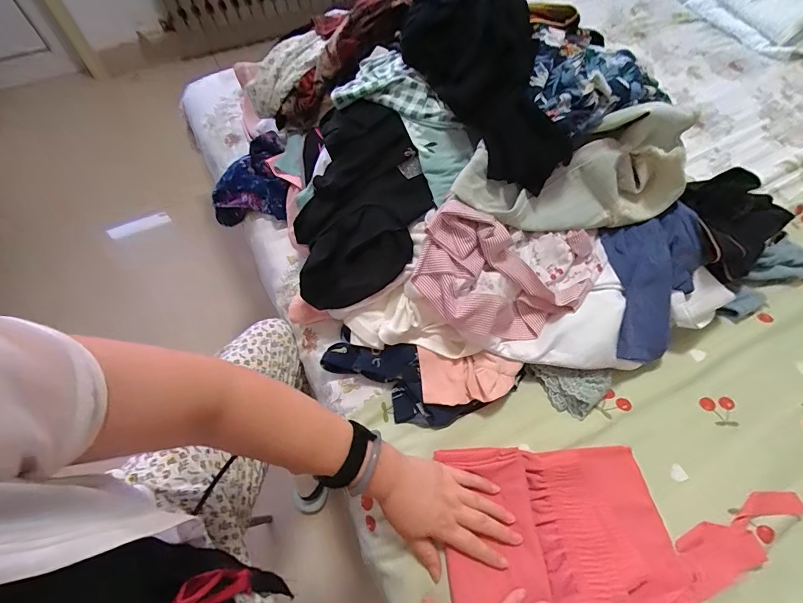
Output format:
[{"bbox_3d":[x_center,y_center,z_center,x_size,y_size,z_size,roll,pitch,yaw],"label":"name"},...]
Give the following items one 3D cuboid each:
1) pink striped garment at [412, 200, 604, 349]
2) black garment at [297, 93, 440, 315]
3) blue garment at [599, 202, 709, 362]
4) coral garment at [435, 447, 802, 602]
[{"bbox_3d":[0.158,-0.024,0.524,0.275,0.061,0.177,11,90,-22],"label":"pink striped garment"},{"bbox_3d":[-0.068,-0.133,0.550,0.217,0.050,0.289,15,94,28],"label":"black garment"},{"bbox_3d":[0.342,-0.029,0.536,0.119,0.036,0.221,13,84,8],"label":"blue garment"},{"bbox_3d":[0.253,0.309,0.417,0.389,0.034,0.293,-3,58,-2],"label":"coral garment"}]

